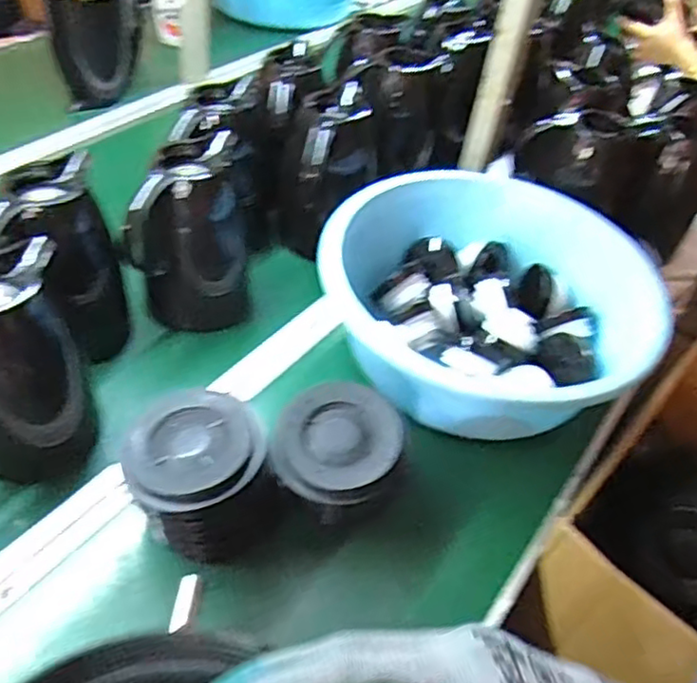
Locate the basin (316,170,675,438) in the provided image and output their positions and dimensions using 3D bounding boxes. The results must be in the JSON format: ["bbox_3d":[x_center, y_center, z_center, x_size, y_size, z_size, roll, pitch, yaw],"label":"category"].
[{"bbox_3d":[0.164,-0.059,0.781,0.368,0.132,0.352,4,45,-4],"label":"basin"}]

